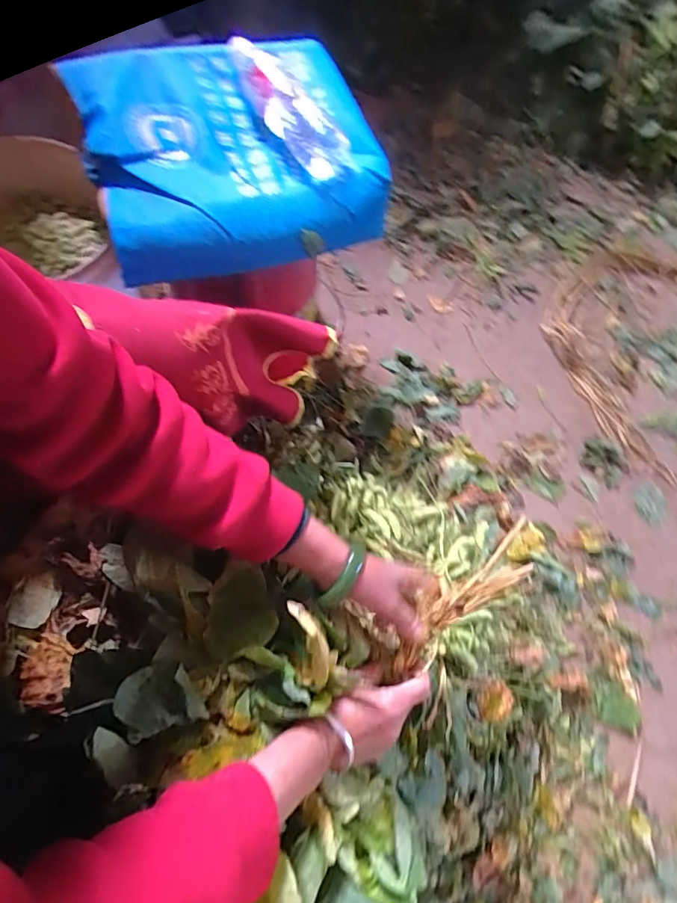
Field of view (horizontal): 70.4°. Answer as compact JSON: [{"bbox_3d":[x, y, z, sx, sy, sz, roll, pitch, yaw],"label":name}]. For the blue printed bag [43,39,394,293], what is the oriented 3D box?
[{"bbox_3d":[-0.133,-0.393,0.628,0.359,0.119,0.305,-18,73,-12],"label":"blue printed bag"}]

